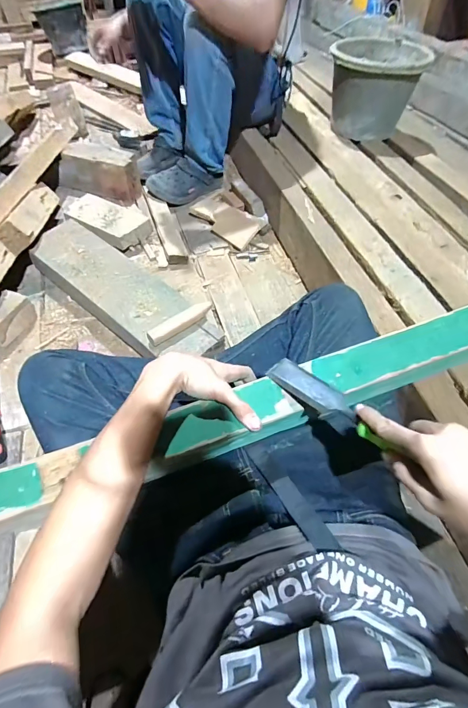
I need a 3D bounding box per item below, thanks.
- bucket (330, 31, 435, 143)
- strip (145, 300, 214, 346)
[{"bbox_3d":[0.443,-0.867,1.170,0.276,0.193,0.300,7,56,7],"label":"bucket"},{"bbox_3d":[-0.109,-0.065,0.727,0.143,0.017,0.034,-36,61,-20],"label":"strip"}]

